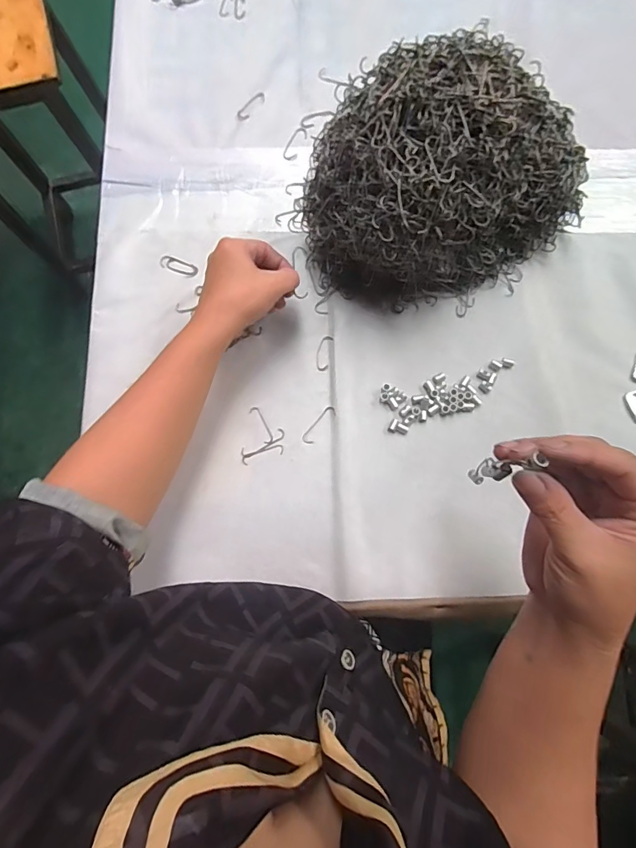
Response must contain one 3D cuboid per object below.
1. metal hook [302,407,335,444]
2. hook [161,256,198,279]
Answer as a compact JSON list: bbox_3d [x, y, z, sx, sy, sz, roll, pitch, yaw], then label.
[{"bbox_3d":[0.001,0.001,0.440,0.013,0.004,0.045,36,81,8],"label":"metal hook"},{"bbox_3d":[-0.152,-0.173,0.479,0.040,0.004,0.016,19,78,-4],"label":"hook"}]

